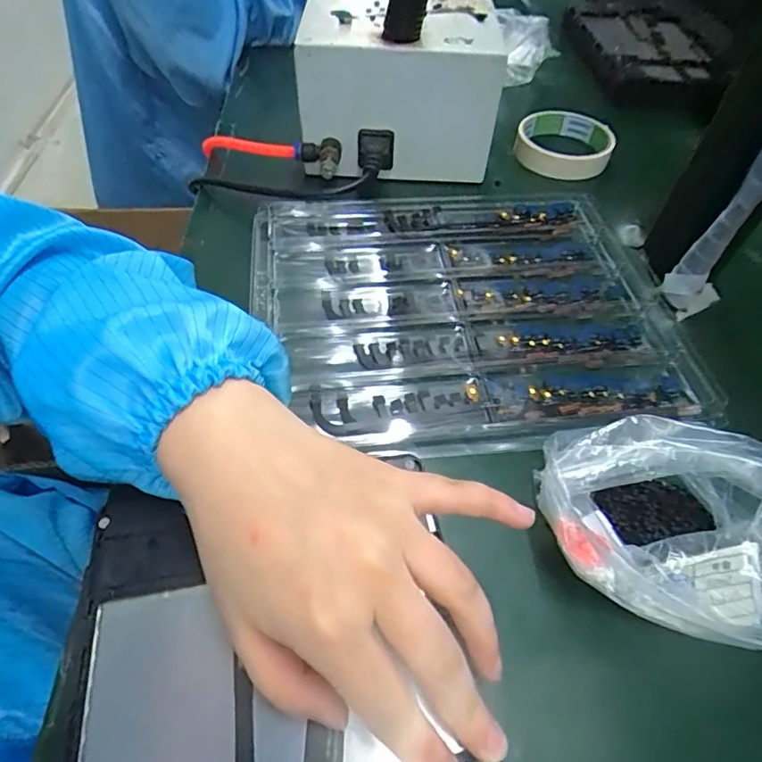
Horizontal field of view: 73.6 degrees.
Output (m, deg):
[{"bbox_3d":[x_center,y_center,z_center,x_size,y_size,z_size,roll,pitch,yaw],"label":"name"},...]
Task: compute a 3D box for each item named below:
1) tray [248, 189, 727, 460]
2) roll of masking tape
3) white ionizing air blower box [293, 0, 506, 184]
[{"bbox_3d":[0.053,-0.054,0.350,0.262,0.016,0.224,-7,55,-8],"label":"tray"},{"bbox_3d":[0.172,-0.224,0.480,0.086,0.028,0.086,1,54,-2],"label":"roll of masking tape"},{"bbox_3d":[0.012,-0.250,0.430,0.160,0.096,0.147,3,54,-1],"label":"white ionizing air blower box"}]

